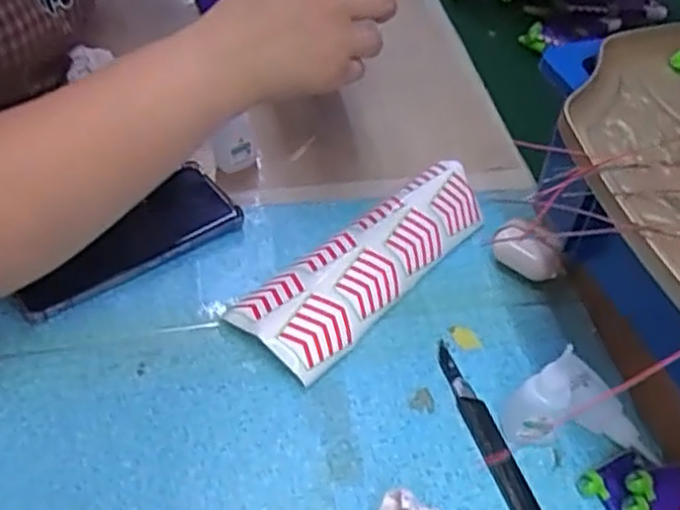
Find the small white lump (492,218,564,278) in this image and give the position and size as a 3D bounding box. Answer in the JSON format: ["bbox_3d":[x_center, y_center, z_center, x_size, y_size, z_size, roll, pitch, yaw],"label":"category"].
[{"bbox_3d":[0.141,-0.003,0.540,0.053,0.035,0.027,29,51,20],"label":"small white lump"}]

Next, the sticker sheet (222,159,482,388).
[{"bbox_3d":[0.023,0.002,0.526,0.073,0.036,0.215,36,54,25],"label":"sticker sheet"}]

